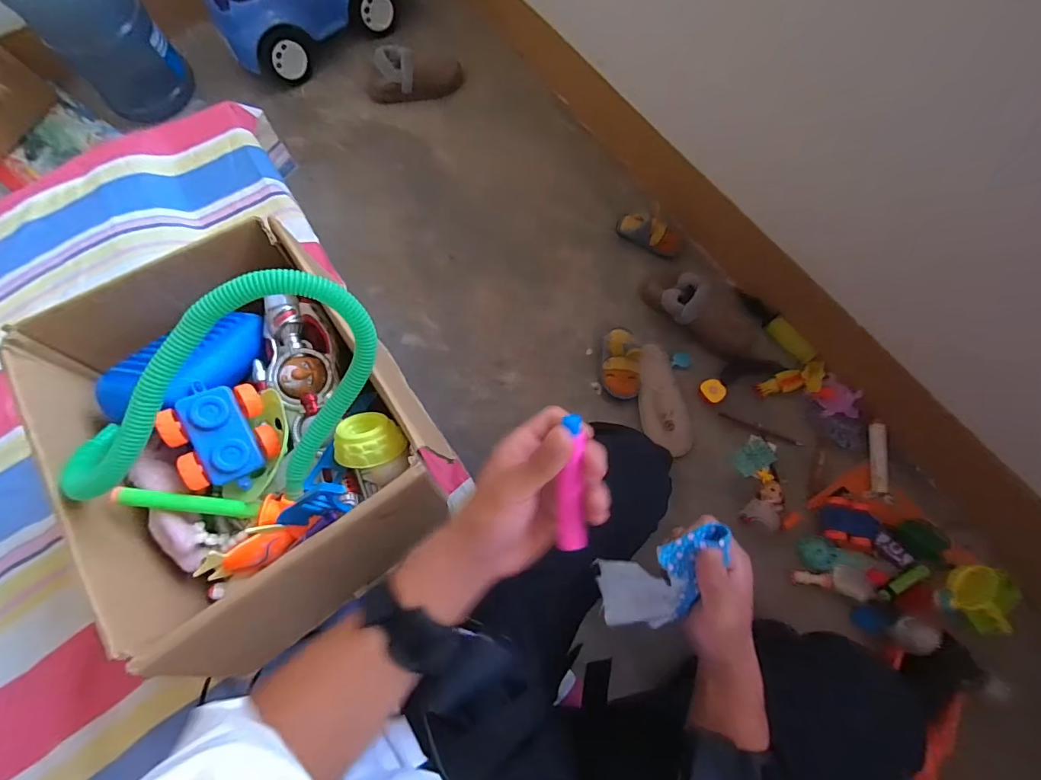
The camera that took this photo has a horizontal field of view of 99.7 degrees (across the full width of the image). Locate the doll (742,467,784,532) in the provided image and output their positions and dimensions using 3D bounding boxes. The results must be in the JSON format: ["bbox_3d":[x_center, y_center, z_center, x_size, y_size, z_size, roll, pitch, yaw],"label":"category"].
[{"bbox_3d":[0.492,0.220,0.874,0.064,0.036,0.114,24,74,10],"label":"doll"}]

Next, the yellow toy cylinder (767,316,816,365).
[{"bbox_3d":[0.592,-0.110,0.962,0.032,0.037,0.116,-28,72,-7],"label":"yellow toy cylinder"}]

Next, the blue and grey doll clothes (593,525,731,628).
[{"bbox_3d":[0.115,0.156,0.365,0.067,0.132,0.030,48,37,16],"label":"blue and grey doll clothes"}]

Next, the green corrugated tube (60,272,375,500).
[{"bbox_3d":[-0.243,0.022,0.369,0.277,0.136,0.113,-35,73,-9],"label":"green corrugated tube"}]

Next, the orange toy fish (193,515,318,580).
[{"bbox_3d":[-0.246,0.145,0.406,0.109,0.033,0.033,-24,72,-6],"label":"orange toy fish"}]

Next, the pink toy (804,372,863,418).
[{"bbox_3d":[0.672,0.020,0.933,0.071,0.038,0.095,-31,73,-8],"label":"pink toy"}]

